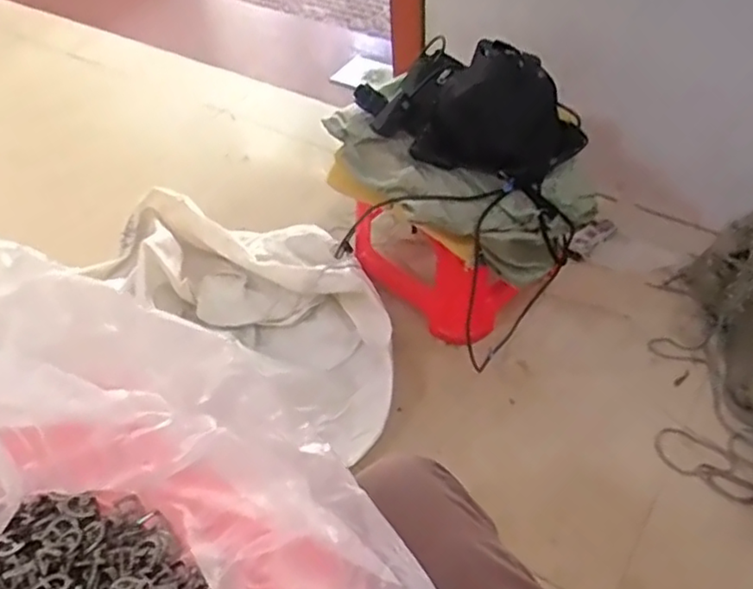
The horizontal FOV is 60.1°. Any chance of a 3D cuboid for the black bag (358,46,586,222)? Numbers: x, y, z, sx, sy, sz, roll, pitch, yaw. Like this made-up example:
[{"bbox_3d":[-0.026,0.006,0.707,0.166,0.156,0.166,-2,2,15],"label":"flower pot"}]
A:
[{"bbox_3d":[0.140,-0.276,0.919,0.314,0.130,0.190,32,58,27],"label":"black bag"}]

